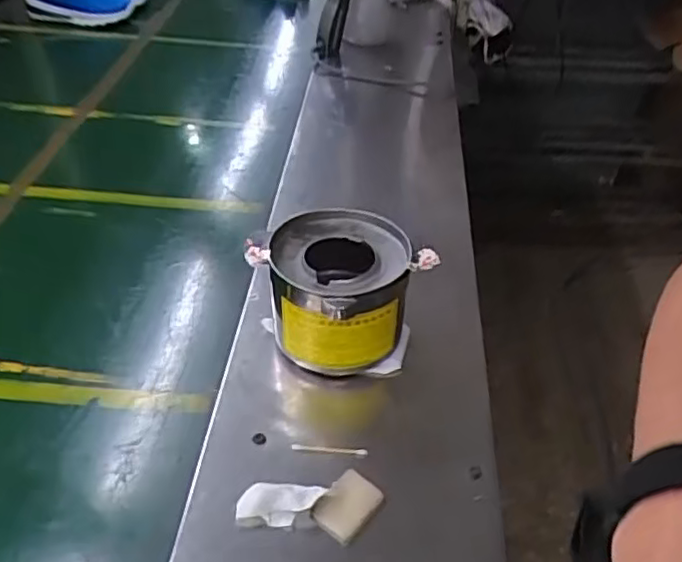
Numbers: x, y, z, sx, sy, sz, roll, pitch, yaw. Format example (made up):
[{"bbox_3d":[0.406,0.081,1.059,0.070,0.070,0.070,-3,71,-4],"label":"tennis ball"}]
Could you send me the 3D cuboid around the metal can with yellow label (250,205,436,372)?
[{"bbox_3d":[0.001,0.008,0.677,0.140,0.114,0.149,1,41,-1],"label":"metal can with yellow label"}]

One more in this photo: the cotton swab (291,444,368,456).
[{"bbox_3d":[-0.010,0.157,0.605,0.069,0.005,0.008,3,41,1],"label":"cotton swab"}]

